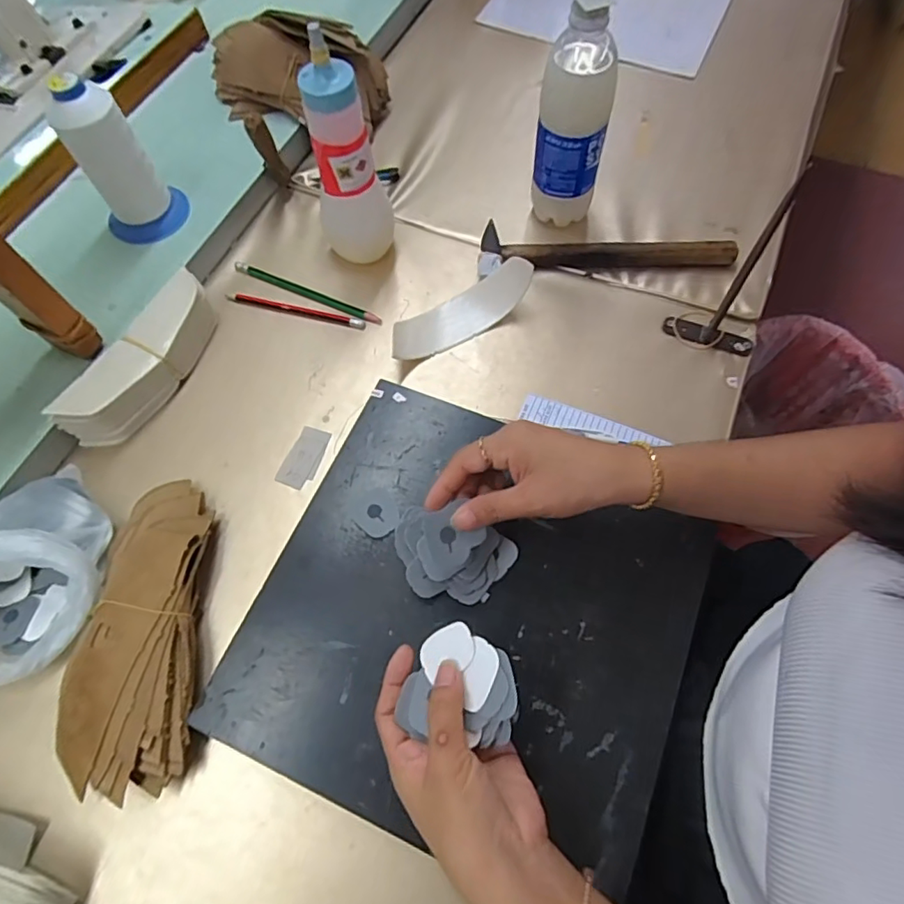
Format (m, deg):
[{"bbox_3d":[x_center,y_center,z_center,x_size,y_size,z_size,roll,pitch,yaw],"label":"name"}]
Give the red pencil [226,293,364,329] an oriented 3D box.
[{"bbox_3d":[-0.155,-0.141,0.555,0.142,0.007,0.010,13,66,7],"label":"red pencil"}]

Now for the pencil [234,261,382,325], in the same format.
[{"bbox_3d":[-0.147,-0.161,0.565,0.169,0.011,0.012,24,68,12],"label":"pencil"}]

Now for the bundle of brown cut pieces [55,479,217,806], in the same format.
[{"bbox_3d":[-0.226,0.127,0.418,0.091,0.033,0.215,1,65,2],"label":"bundle of brown cut pieces"}]

